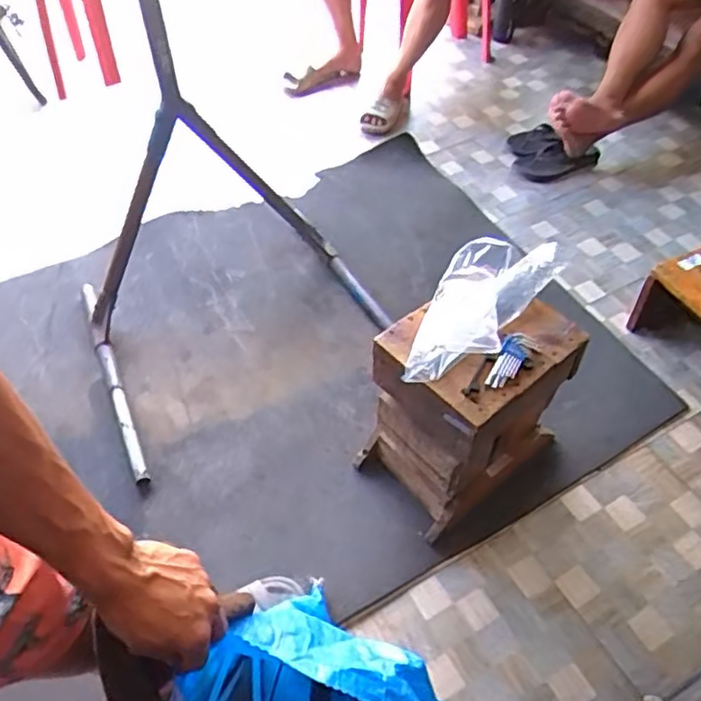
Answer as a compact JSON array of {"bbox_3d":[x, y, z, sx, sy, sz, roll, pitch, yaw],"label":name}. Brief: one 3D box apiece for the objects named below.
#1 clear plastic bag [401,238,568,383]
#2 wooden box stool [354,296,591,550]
[{"bbox_3d":[0.247,-0.098,1.159,0.164,0.099,0.394,27,56,19],"label":"clear plastic bag"},{"bbox_3d":[0.240,0.107,1.307,0.361,0.434,0.249,-30,58,-22],"label":"wooden box stool"}]

